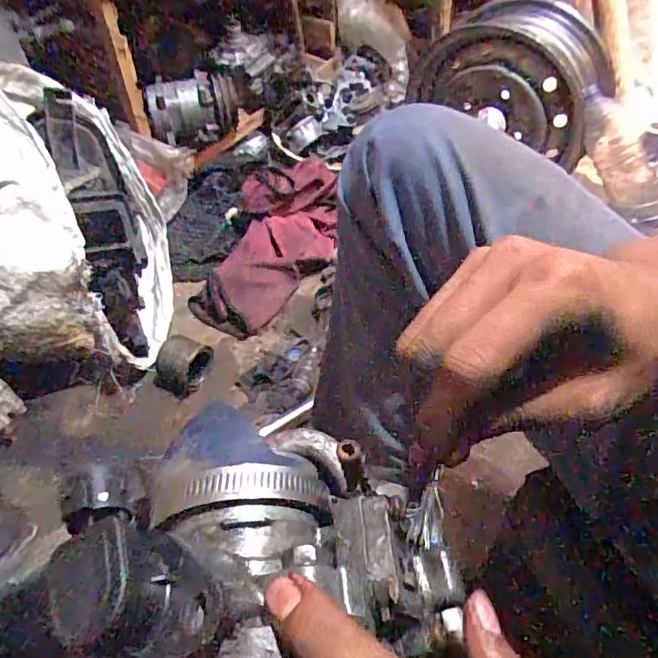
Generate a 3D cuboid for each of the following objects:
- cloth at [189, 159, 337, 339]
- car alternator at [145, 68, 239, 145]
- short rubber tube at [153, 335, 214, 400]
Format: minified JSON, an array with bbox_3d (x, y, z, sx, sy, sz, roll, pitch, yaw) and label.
[{"bbox_3d":[-0.099,-0.163,1.032,0.184,0.129,0.392,22,70,22],"label":"cloth"},{"bbox_3d":[-0.286,-0.477,1.178,0.179,0.117,0.102,-11,48,-6],"label":"car alternator"},{"bbox_3d":[-0.230,0.053,0.870,0.064,0.057,0.085,24,54,23],"label":"short rubber tube"}]

